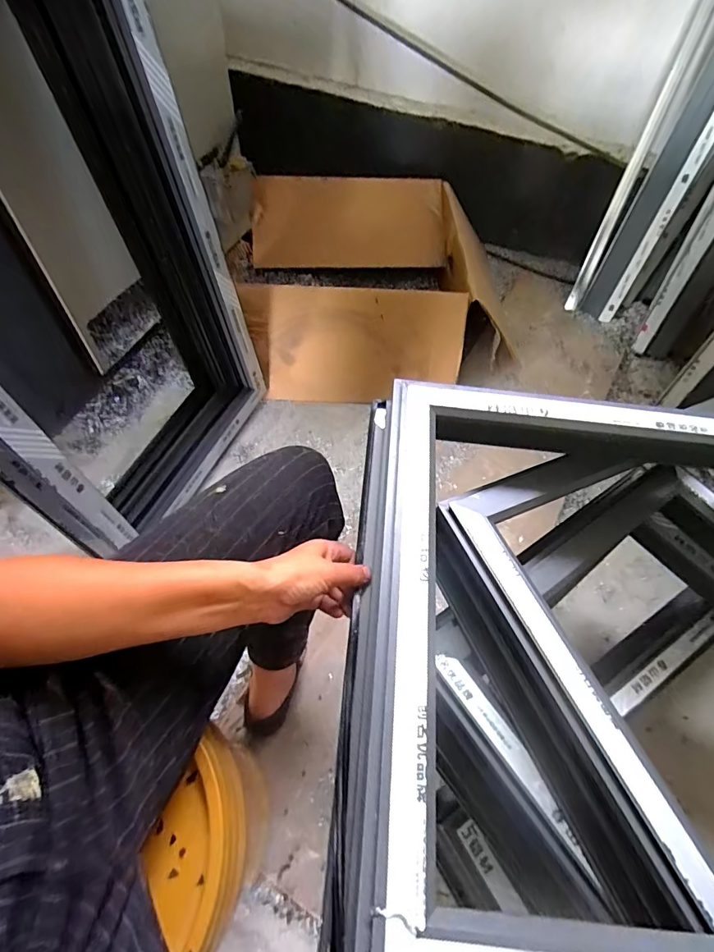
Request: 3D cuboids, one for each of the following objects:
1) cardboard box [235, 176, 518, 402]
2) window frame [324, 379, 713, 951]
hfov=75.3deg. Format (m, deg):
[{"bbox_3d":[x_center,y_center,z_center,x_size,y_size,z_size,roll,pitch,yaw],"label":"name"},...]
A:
[{"bbox_3d":[0.070,-0.529,1.315,0.736,0.274,0.635,-5,57,-6],"label":"cardboard box"},{"bbox_3d":[0.432,0.154,0.420,0.877,0.074,0.510,6,57,1],"label":"window frame"}]

